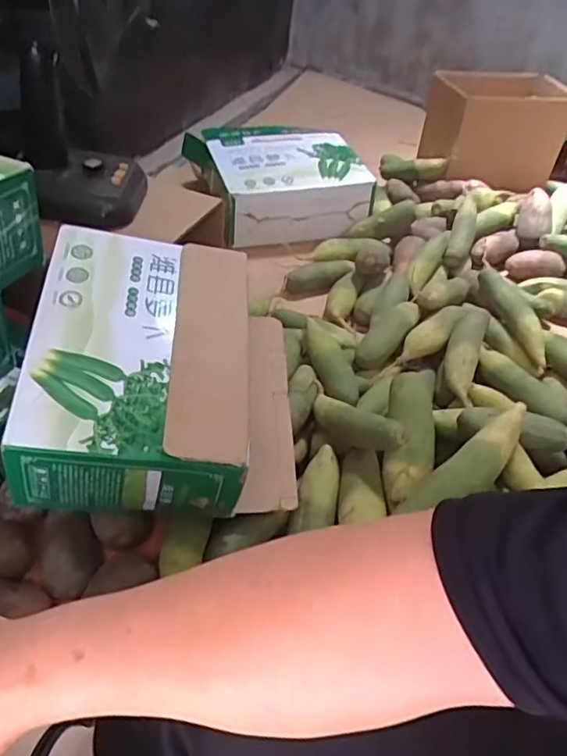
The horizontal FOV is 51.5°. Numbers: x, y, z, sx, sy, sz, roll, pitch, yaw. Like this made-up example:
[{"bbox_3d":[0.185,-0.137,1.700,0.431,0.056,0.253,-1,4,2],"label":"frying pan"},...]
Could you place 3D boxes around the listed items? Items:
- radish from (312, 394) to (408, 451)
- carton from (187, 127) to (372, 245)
[{"bbox_3d":[0.098,0.063,0.849,0.042,0.048,0.203,-19,20,-26],"label":"radish"},{"bbox_3d":[-0.016,-0.505,1.491,0.378,0.141,0.371,-12,46,-20],"label":"carton"}]

